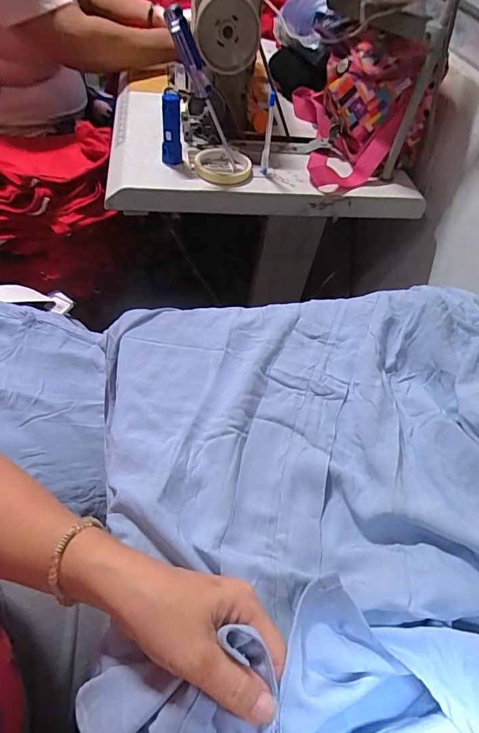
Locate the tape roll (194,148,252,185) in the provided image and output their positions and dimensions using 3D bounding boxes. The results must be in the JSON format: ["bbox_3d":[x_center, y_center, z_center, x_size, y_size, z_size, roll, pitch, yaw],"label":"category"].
[{"bbox_3d":[-0.028,-0.332,0.662,0.091,0.016,0.104,-8,55,-15],"label":"tape roll"}]

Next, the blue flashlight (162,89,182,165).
[{"bbox_3d":[-0.108,-0.371,0.633,0.035,0.103,0.033,-7,54,-6],"label":"blue flashlight"}]

